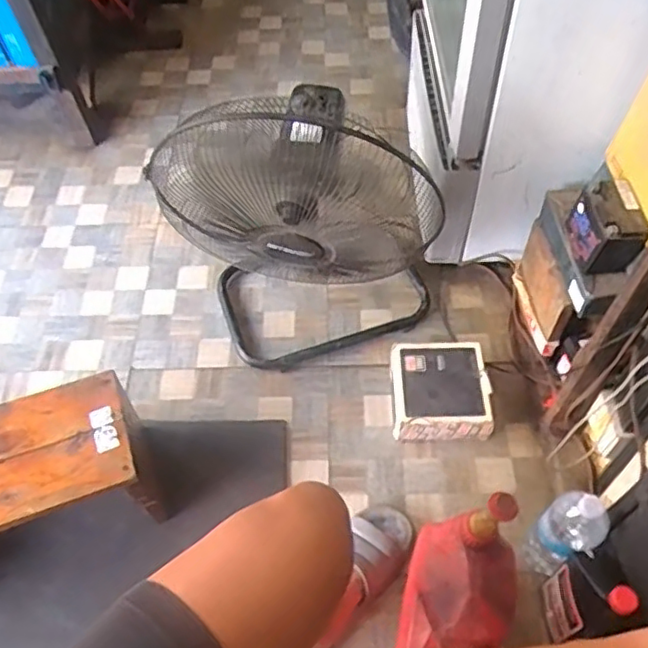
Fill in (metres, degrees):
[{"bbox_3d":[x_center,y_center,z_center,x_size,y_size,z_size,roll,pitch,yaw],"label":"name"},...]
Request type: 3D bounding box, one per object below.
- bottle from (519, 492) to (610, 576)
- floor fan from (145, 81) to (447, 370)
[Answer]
[{"bbox_3d":[0.360,0.323,0.947,0.070,0.247,0.074,-32,61,-18],"label":"bottle"},{"bbox_3d":[-0.026,-0.189,1.148,0.490,0.534,0.283,-13,57,-7],"label":"floor fan"}]

